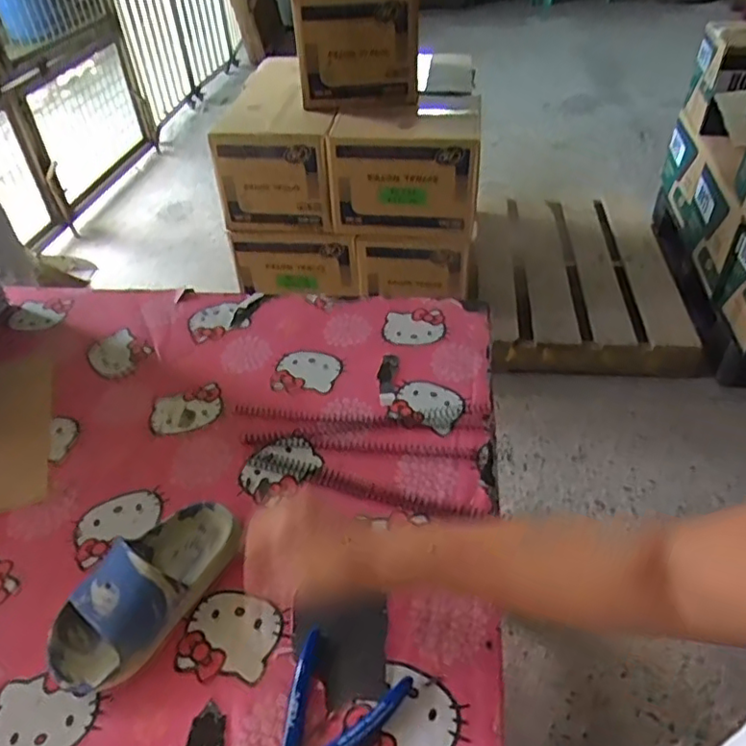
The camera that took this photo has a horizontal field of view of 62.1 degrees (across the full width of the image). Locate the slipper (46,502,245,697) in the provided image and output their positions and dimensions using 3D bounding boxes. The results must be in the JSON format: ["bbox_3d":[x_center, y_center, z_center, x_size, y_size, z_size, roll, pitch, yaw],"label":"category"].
[{"bbox_3d":[-0.184,0.168,0.507,0.082,0.062,0.174,24,49,27],"label":"slipper"}]

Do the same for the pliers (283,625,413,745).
[{"bbox_3d":[-0.035,0.250,0.442,0.086,0.012,0.111,18,47,23],"label":"pliers"}]

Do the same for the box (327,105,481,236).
[{"bbox_3d":[0.098,-0.580,1.780,0.406,0.288,0.219,6,43,12],"label":"box"}]

